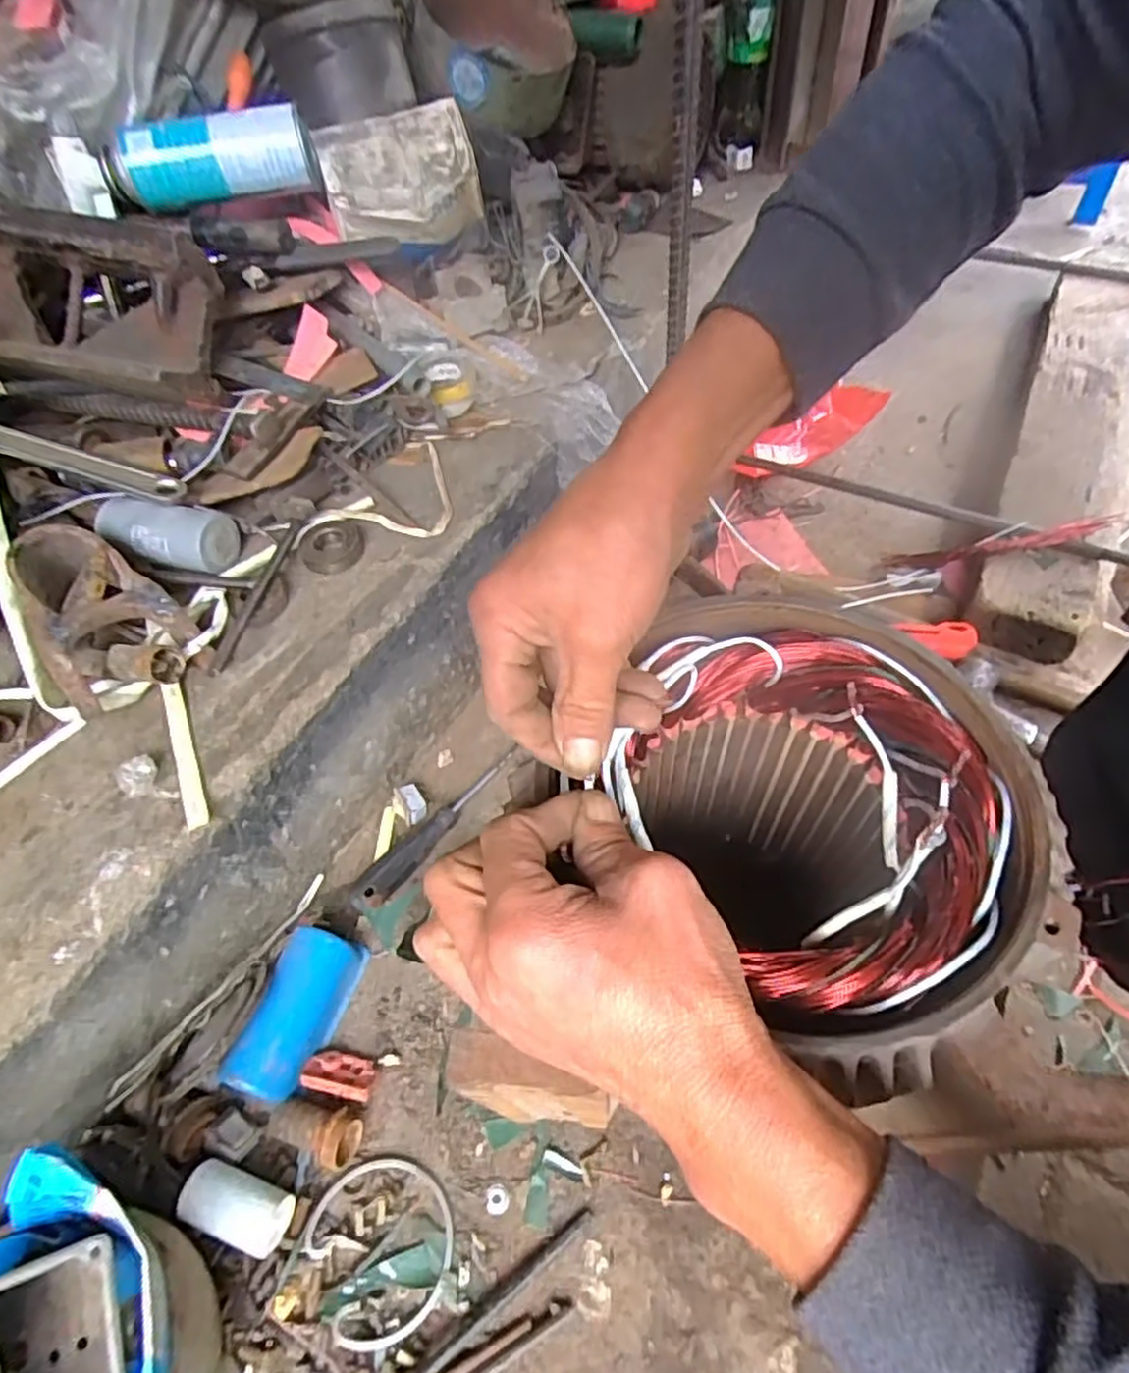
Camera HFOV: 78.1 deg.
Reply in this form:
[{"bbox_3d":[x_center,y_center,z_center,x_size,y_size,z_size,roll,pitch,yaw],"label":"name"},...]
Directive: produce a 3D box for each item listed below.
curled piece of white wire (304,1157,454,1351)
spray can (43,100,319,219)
[{"bbox_3d":[-0.115,0.356,0.447,0.083,0.009,0.090,-3,54,4],"label":"curled piece of white wire"},{"bbox_3d":[-0.349,-0.483,0.642,0.226,0.061,0.055,-3,54,4],"label":"spray can"}]

